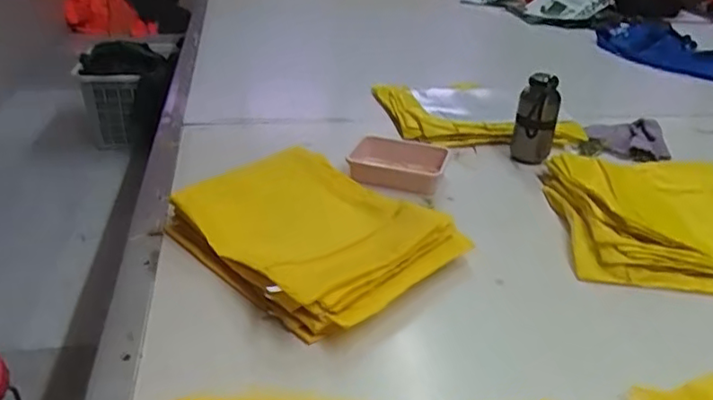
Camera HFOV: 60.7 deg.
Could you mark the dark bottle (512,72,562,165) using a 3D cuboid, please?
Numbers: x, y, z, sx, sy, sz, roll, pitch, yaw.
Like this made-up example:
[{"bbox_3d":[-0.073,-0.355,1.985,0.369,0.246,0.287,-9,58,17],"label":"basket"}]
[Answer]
[{"bbox_3d":[0.352,-0.157,1.192,0.077,0.154,0.072,11,30,15],"label":"dark bottle"}]

